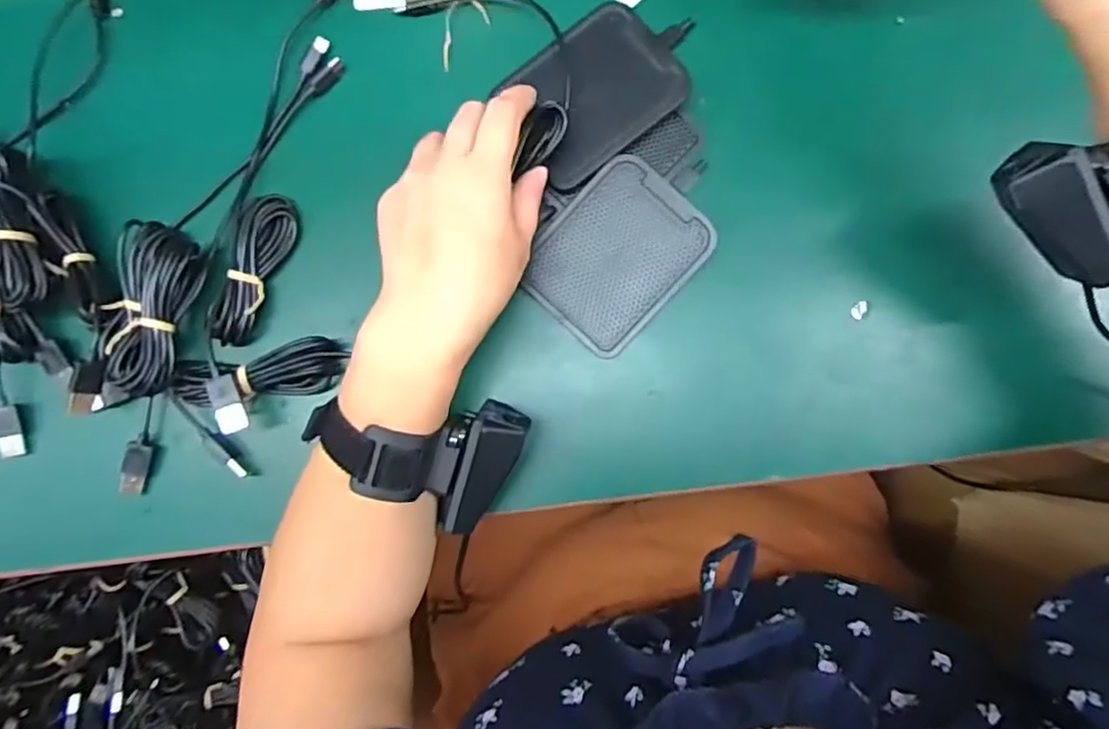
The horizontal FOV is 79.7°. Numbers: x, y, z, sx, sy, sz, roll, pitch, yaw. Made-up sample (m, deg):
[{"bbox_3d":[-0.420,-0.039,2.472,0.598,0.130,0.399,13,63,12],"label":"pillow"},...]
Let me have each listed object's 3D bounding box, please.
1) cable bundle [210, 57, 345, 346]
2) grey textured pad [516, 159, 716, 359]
[{"bbox_3d":[-0.169,-0.099,0.392,0.037,0.019,0.175,14,86,4],"label":"cable bundle"},{"bbox_3d":[0.036,-0.063,0.382,0.075,0.006,0.099,42,88,6],"label":"grey textured pad"}]

